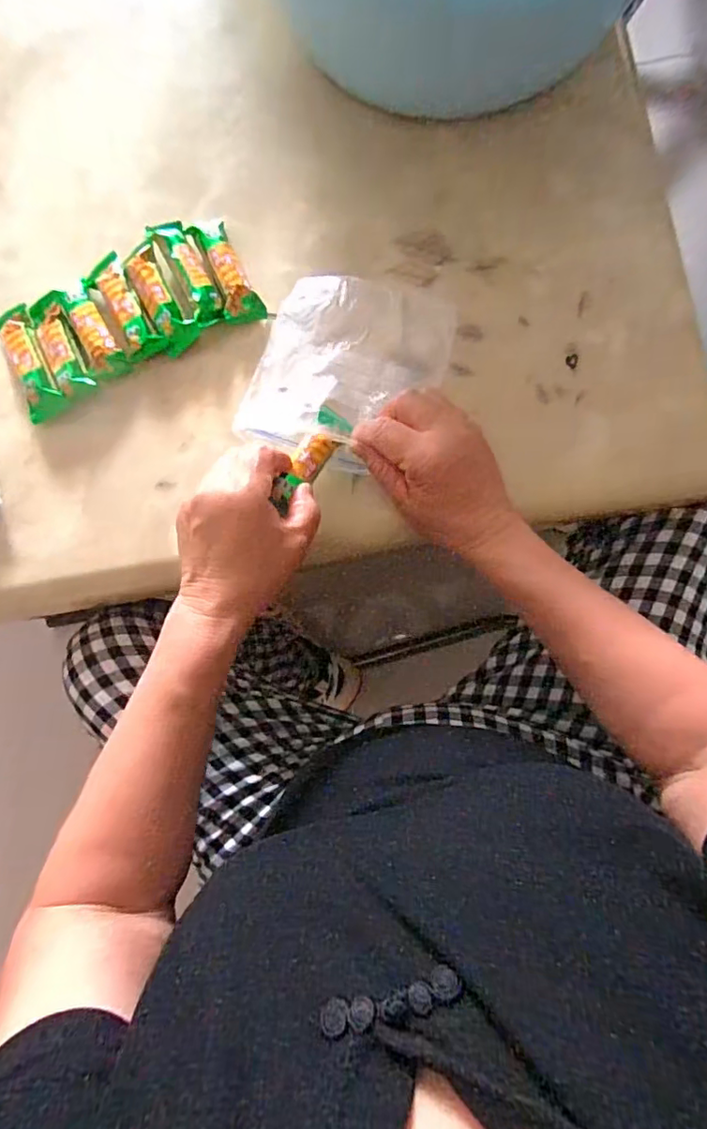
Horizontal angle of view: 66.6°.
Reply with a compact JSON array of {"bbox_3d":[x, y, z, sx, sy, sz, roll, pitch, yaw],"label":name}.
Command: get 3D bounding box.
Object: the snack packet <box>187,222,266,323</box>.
[{"bbox_3d":[-0.097,-0.226,0.411,0.030,0.018,0.085,-23,83,-1],"label":"snack packet"}]

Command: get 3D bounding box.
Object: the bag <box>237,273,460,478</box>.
[{"bbox_3d":[-0.003,-0.145,0.401,0.132,0.026,0.150,17,84,4],"label":"bag"}]

